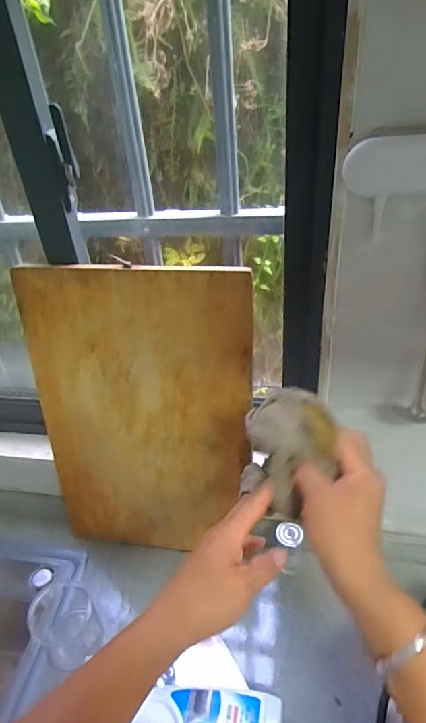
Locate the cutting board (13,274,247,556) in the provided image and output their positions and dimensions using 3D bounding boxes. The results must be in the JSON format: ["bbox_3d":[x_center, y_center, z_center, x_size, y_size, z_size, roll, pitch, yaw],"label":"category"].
[{"bbox_3d":[-0.097,0.099,0.658,0.301,0.477,0.018,1,26,8],"label":"cutting board"}]

